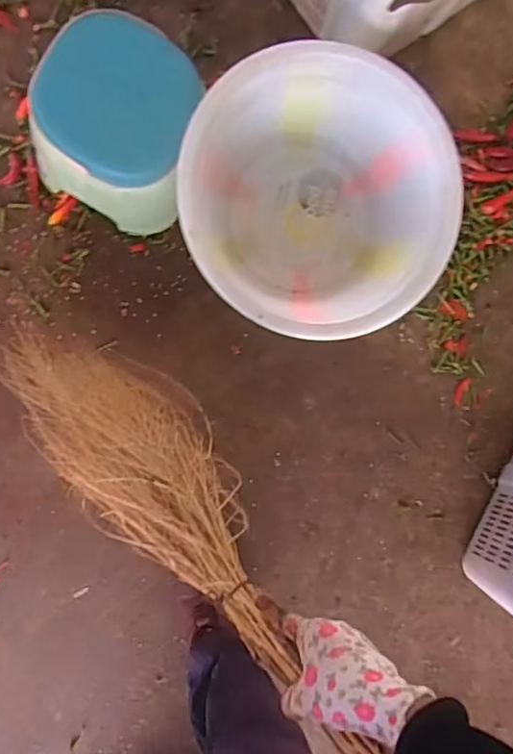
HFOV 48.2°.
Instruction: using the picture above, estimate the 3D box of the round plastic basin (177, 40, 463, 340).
[{"bbox_3d":[0.088,-0.265,0.924,0.402,0.212,0.405,0,87,-7],"label":"round plastic basin"}]

